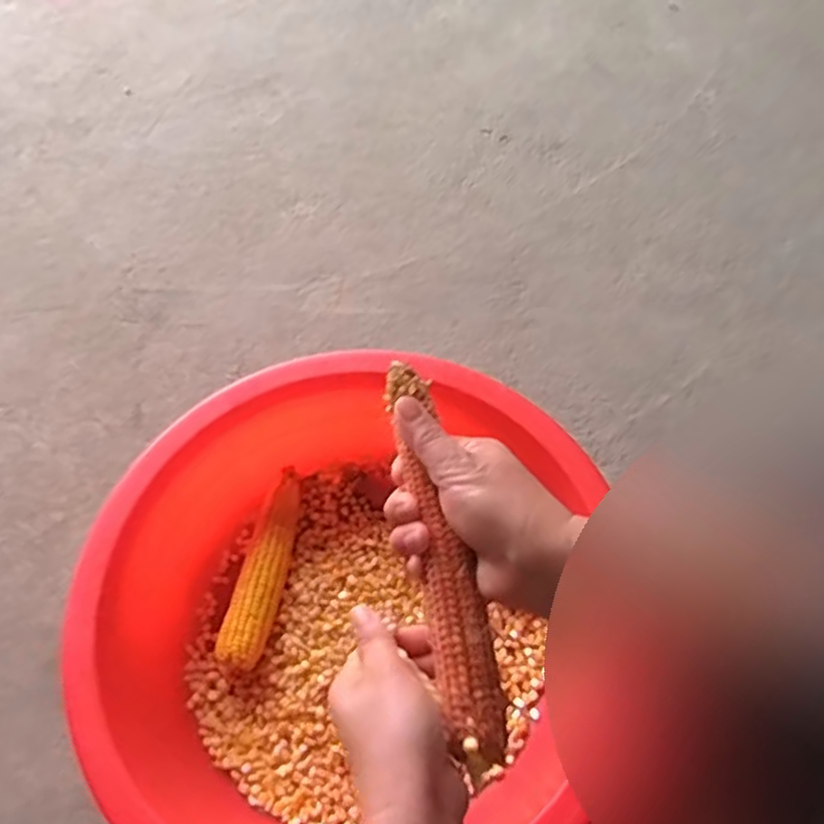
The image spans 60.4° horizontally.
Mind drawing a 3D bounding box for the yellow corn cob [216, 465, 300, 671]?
[{"bbox_3d":[-0.162,0.167,0.780,0.054,0.040,0.220,4,62,4],"label":"yellow corn cob"}]

